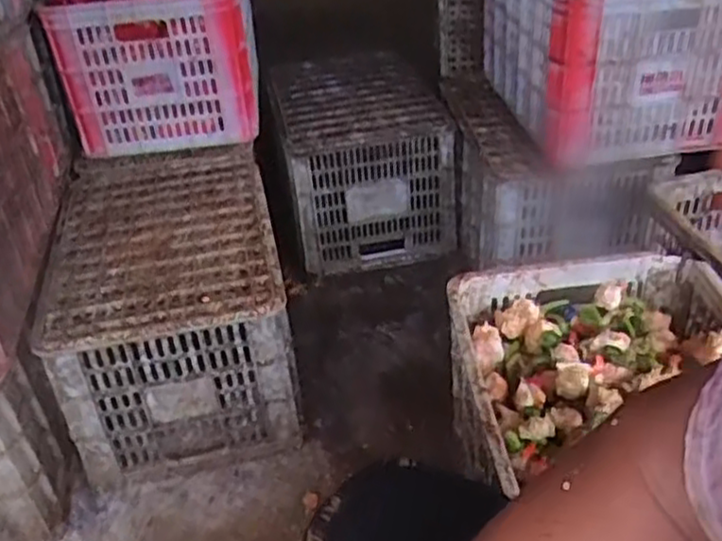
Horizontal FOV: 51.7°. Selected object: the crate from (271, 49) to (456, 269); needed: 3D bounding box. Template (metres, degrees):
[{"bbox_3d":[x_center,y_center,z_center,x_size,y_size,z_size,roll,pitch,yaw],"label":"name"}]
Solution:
[{"bbox_3d":[-0.001,-0.264,1.668,0.326,0.320,0.473,-9,35,-6],"label":"crate"}]

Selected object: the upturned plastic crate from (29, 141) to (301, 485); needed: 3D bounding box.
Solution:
[{"bbox_3d":[-0.320,0.029,1.294,0.338,0.262,0.567,-10,35,-7],"label":"upturned plastic crate"}]

